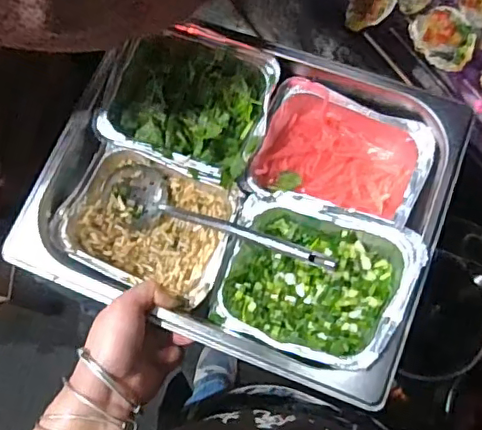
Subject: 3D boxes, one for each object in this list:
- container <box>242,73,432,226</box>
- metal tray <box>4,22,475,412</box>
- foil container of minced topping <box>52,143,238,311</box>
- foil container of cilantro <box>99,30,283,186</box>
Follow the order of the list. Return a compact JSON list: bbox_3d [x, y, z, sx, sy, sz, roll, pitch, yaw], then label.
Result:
[{"bbox_3d":[0.086,-0.048,0.496,0.143,0.042,0.105,23,73,9],"label":"container"},{"bbox_3d":[0.004,-0.021,0.482,0.313,0.062,0.261,21,73,9],"label":"metal tray"},{"bbox_3d":[-0.077,0.010,0.494,0.142,0.039,0.109,24,73,9],"label":"foil container of minced topping"},{"bbox_3d":[-0.045,-0.099,0.508,0.138,0.044,0.119,21,73,9],"label":"foil container of cilantro"}]

